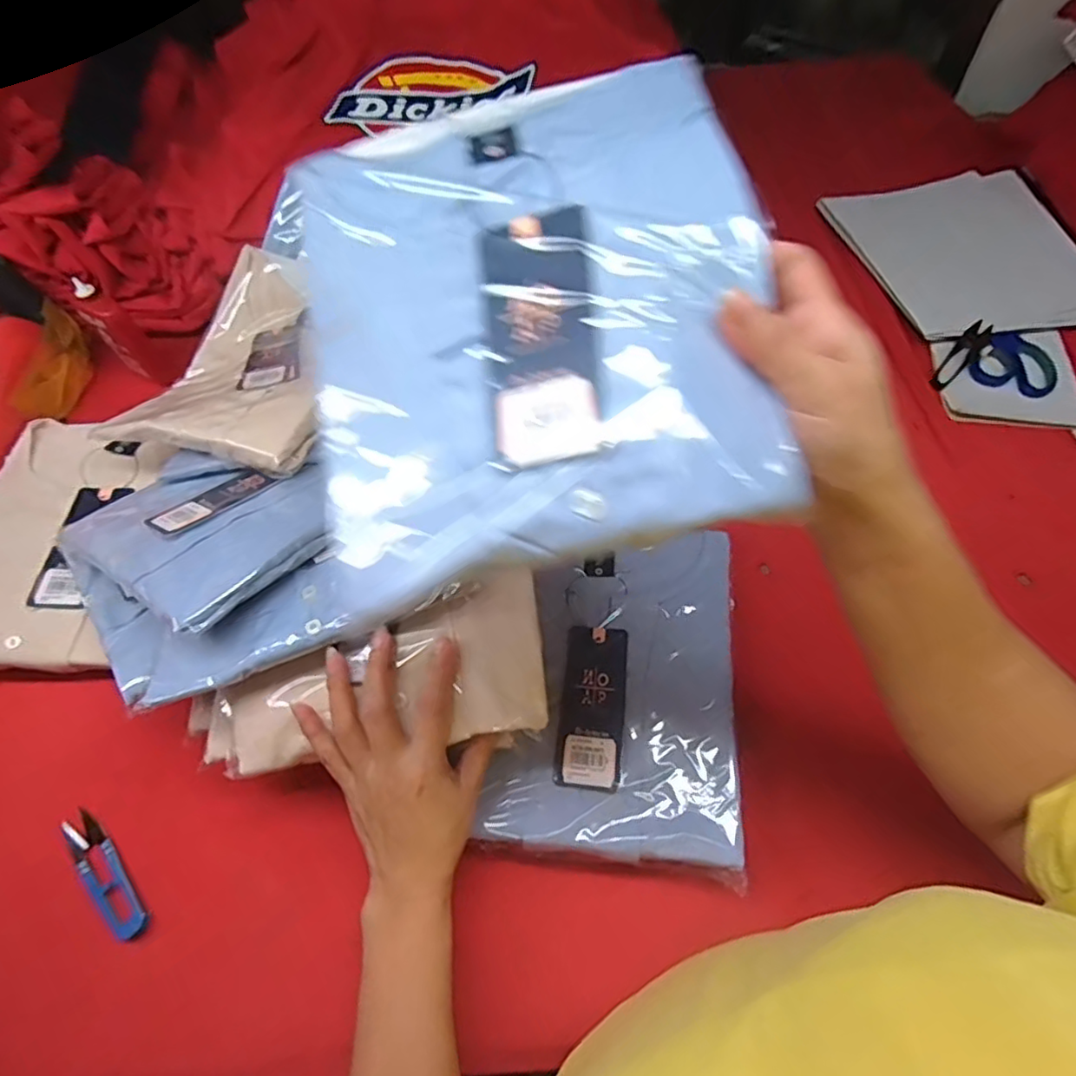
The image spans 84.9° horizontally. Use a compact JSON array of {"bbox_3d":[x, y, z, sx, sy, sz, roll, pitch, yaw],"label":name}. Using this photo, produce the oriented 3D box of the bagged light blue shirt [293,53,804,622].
[{"bbox_3d":[-0.005,-0.108,0.264,0.200,0.058,0.242,-11,64,-6],"label":"bagged light blue shirt"}]

